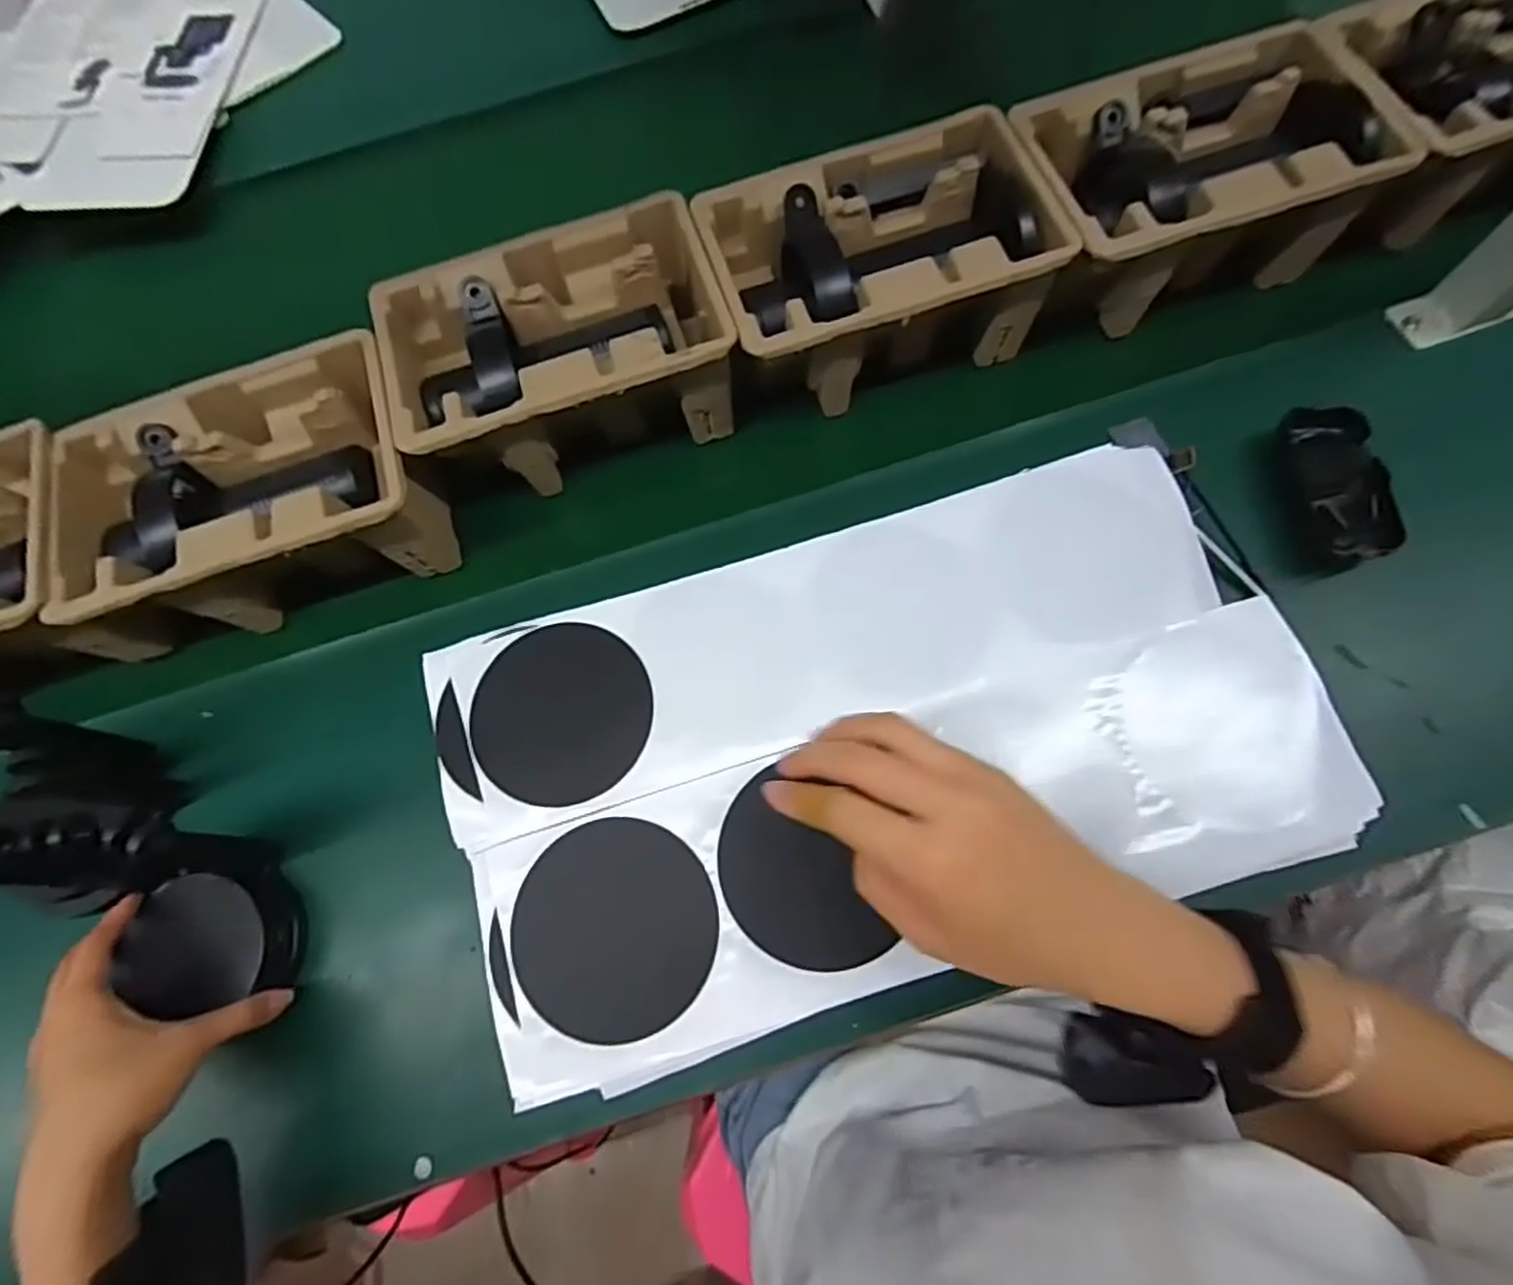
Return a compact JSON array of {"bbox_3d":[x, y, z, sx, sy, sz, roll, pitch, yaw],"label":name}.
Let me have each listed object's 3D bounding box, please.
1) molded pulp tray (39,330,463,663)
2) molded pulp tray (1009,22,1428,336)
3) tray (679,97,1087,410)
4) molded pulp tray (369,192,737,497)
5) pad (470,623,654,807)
[{"bbox_3d":[-0.344,-0.098,0.497,0.231,0.097,0.146,-20,76,-6],"label":"molded pulp tray"},{"bbox_3d":[0.298,-0.327,0.508,0.218,0.093,0.149,-17,75,-5],"label":"molded pulp tray"},{"bbox_3d":[0.080,-0.267,0.510,0.221,0.097,0.145,-16,75,-5],"label":"tray"},{"bbox_3d":[-0.138,-0.206,0.513,0.225,0.099,0.145,-17,75,-5],"label":"molded pulp tray"},{"bbox_3d":[-0.102,0.036,0.375,0.094,0.008,0.090,0,75,0],"label":"pad"}]

